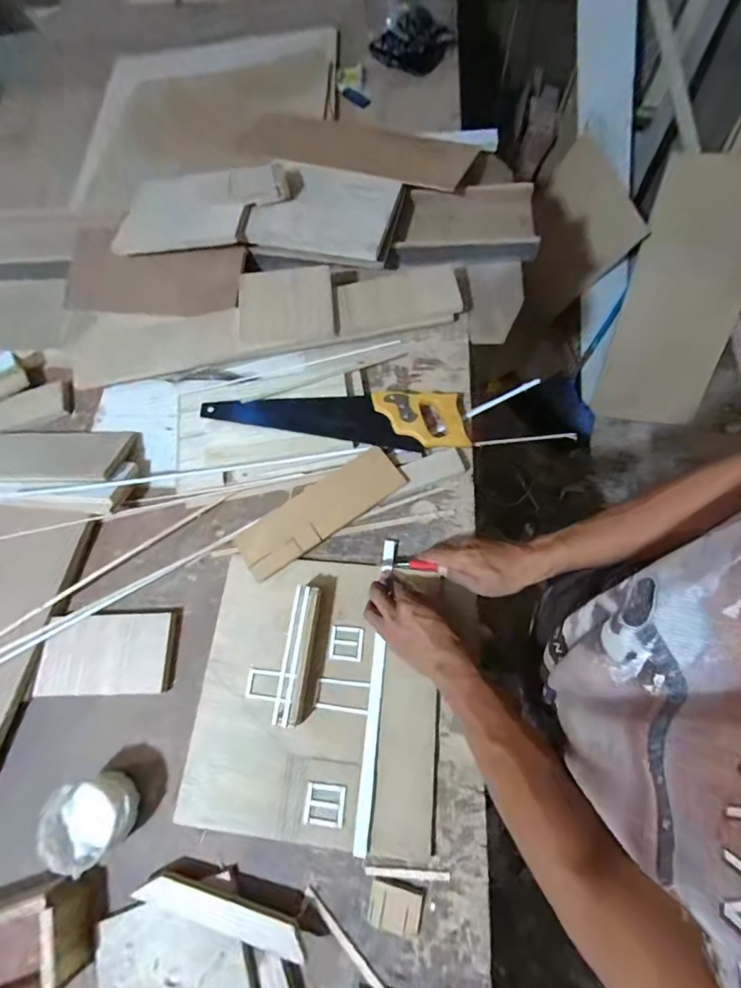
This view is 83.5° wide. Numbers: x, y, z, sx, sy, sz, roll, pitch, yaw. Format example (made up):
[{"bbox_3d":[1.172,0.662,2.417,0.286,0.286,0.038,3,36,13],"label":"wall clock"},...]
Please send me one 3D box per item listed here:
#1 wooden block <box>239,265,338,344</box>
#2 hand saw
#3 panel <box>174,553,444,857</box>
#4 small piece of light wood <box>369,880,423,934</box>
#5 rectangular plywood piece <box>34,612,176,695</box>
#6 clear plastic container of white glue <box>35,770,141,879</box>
[{"bbox_3d":[-0.147,-0.332,0.723,0.163,0.017,0.124,-4,92,-3],"label":"wooden block"},{"bbox_3d":[-0.053,-0.128,0.670,0.418,0.030,0.106,4,70,3],"label":"hand saw"},{"bbox_3d":[-0.065,0.251,0.536,0.303,0.036,0.328,5,70,4],"label":"panel"},{"bbox_3d":[0.028,0.463,0.464,0.056,0.005,0.039,10,70,5],"label":"small piece of light wood"},{"bbox_3d":[-0.367,0.223,0.583,0.176,0.022,0.102,-2,70,1],"label":"rectangular plywood piece"},{"bbox_3d":[-0.334,0.382,0.493,0.096,0.047,0.091,-1,70,2],"label":"clear plastic container of white glue"}]

